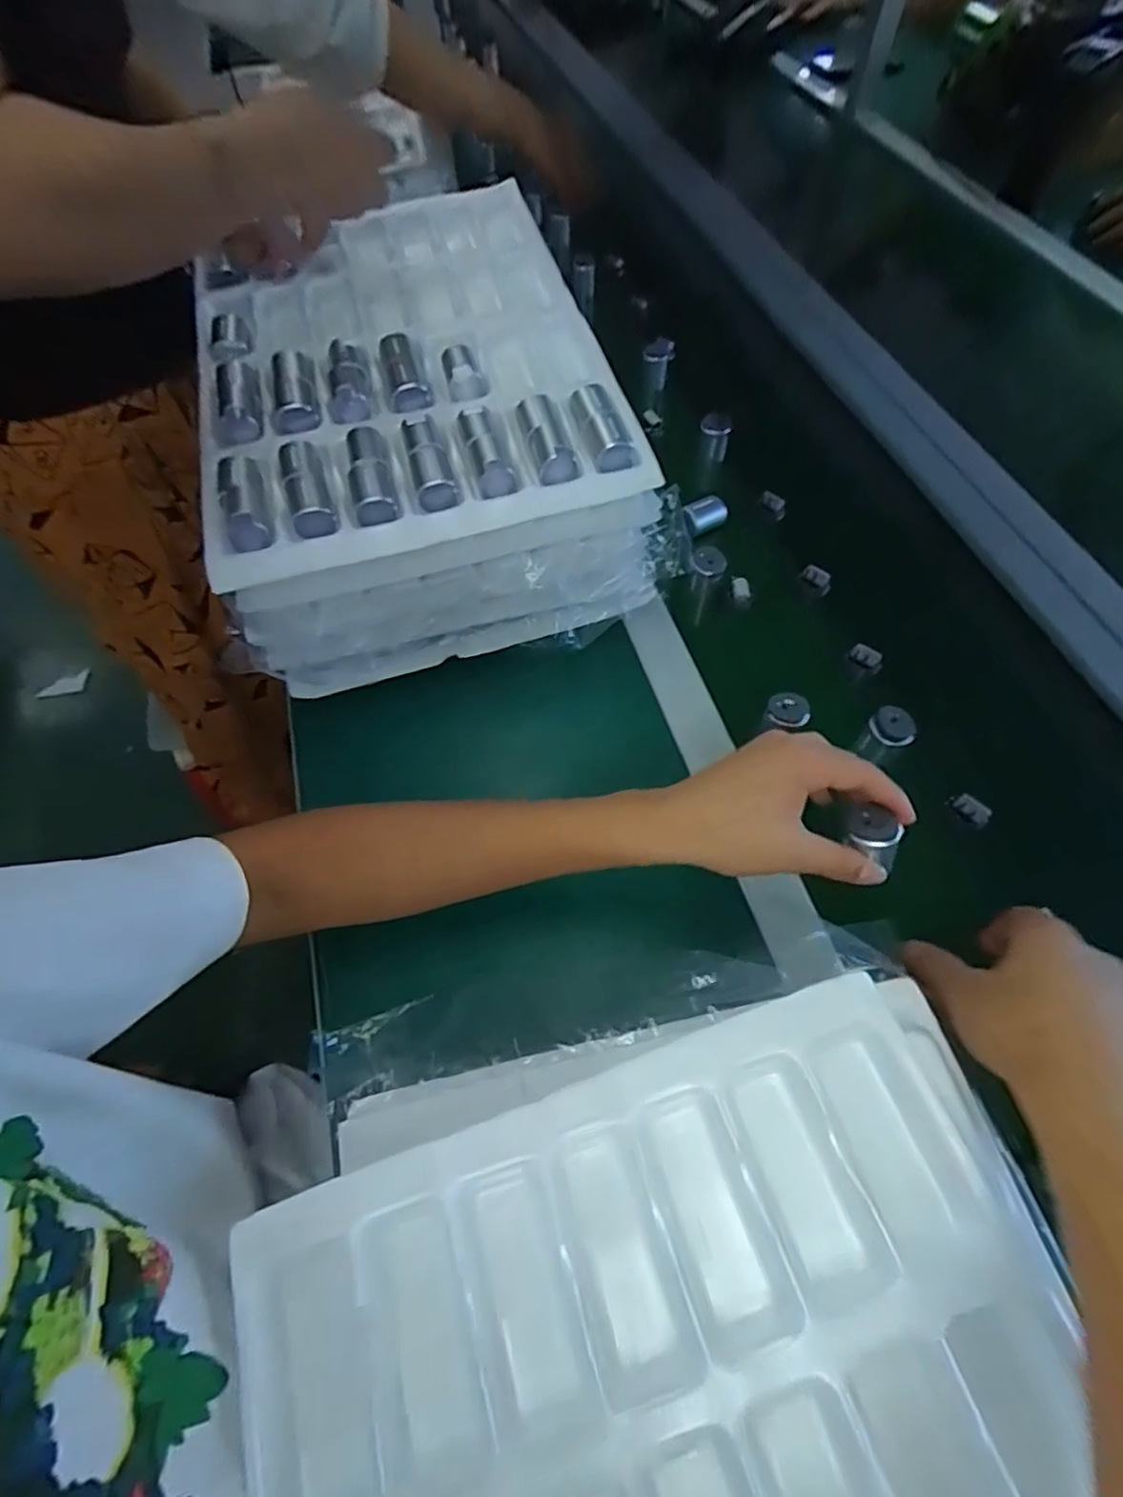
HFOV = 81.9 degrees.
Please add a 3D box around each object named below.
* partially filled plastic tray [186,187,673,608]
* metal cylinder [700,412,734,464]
[{"bbox_3d":[-0.144,-0.346,0.549,0.317,0.039,0.466,-15,62,-5],"label":"partially filled plastic tray"},{"bbox_3d":[0.159,-0.326,0.671,0.029,0.038,0.032,18,65,12],"label":"metal cylinder"}]

